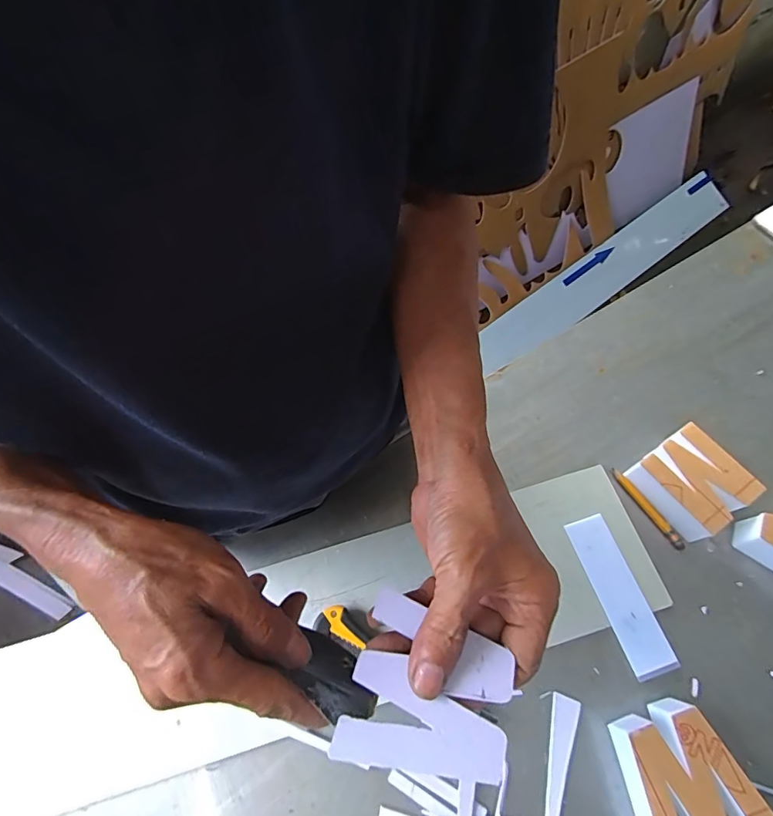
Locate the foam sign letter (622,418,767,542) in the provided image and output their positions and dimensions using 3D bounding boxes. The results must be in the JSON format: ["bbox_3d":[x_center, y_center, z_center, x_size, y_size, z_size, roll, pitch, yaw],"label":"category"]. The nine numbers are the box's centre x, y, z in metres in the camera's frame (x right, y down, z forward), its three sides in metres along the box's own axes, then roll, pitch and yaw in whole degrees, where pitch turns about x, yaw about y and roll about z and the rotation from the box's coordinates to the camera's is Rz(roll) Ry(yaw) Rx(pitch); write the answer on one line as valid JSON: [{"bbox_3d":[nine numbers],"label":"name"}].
[{"bbox_3d":[0.288,0.073,0.448,0.070,0.049,0.081,-32,67,-11],"label":"foam sign letter"}]

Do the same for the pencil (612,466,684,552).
[{"bbox_3d":[0.254,0.098,0.458,0.008,0.006,0.091,-30,66,-10],"label":"pencil"}]

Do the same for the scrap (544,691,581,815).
[{"bbox_3d":[0.140,0.287,0.379,0.022,0.004,0.095,12,66,9],"label":"scrap"}]

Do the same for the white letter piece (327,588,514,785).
[{"bbox_3d":[0.023,0.146,0.242,0.079,0.004,0.078,15,53,10],"label":"white letter piece"}]

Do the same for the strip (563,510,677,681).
[{"bbox_3d":[0.210,0.168,0.426,0.039,0.007,0.135,-18,65,-5],"label":"strip"}]

